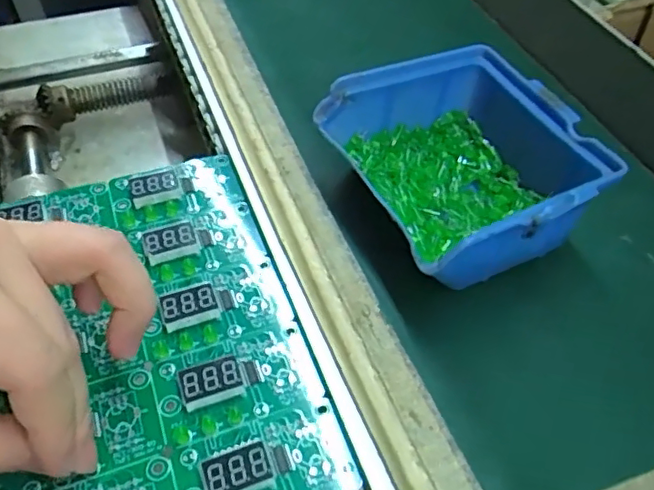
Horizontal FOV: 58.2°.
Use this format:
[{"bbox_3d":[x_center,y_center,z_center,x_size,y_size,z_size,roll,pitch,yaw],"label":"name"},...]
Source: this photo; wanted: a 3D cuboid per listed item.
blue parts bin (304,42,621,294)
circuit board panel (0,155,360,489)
[{"bbox_3d":[0.059,-0.034,0.263,0.096,0.048,0.107,-23,55,-19],"label":"blue parts bin"},{"bbox_3d":[-0.076,0.036,0.245,0.122,0.010,0.180,-15,53,-13],"label":"circuit board panel"}]

